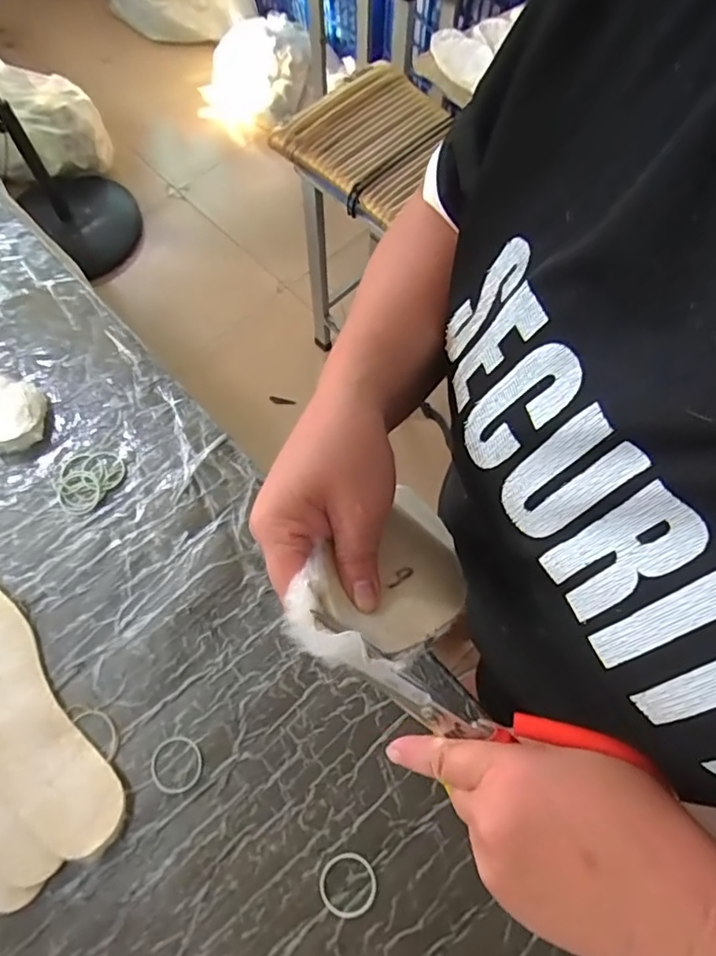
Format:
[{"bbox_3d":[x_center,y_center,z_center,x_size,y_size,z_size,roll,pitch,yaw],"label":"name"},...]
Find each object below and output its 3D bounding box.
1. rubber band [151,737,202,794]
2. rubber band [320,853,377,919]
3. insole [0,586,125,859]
[{"bbox_3d":[-0.150,0.237,0.479,0.041,0.004,0.043,0,67,-1],"label":"rubber band"},{"bbox_3d":[-0.007,0.314,0.447,0.043,0.004,0.042,0,67,-1],"label":"rubber band"},{"bbox_3d":[-0.298,0.193,0.487,0.091,0.018,0.269,-36,72,-14],"label":"insole"}]

